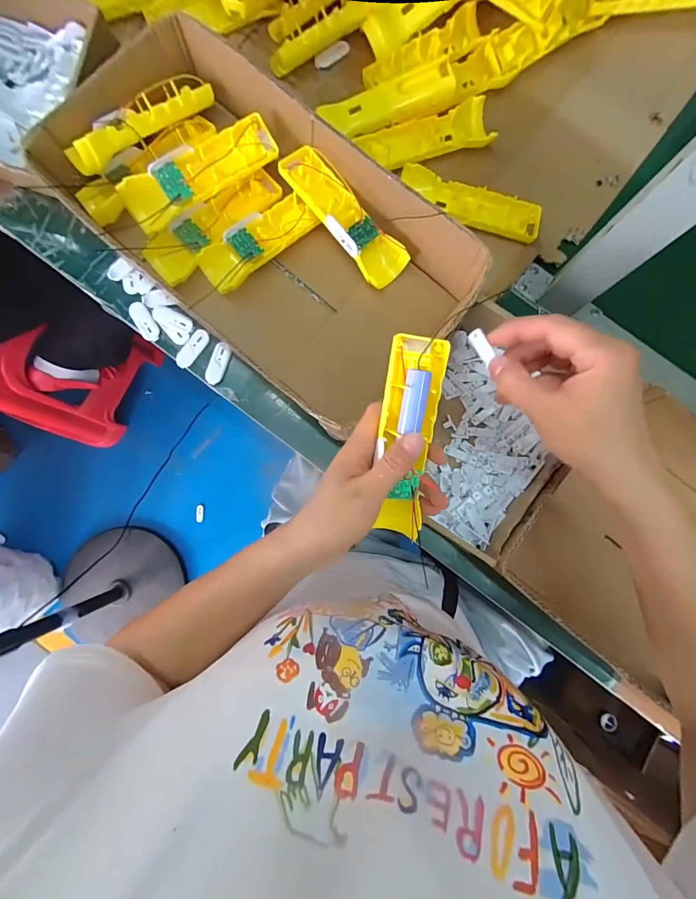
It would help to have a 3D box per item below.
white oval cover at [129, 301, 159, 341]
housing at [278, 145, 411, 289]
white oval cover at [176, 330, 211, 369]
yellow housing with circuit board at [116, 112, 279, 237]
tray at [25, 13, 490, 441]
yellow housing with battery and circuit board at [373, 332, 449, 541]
[{"bbox_3d":[-0.240,-0.151,0.438,0.022,0.004,0.052,-34,86,-2],"label":"white oval cover"},{"bbox_3d":[-0.006,-0.251,0.400,0.049,0.028,0.166,-41,86,-3],"label":"housing"},{"bbox_3d":[-0.183,-0.118,0.438,0.021,0.005,0.050,39,86,3],"label":"white oval cover"},{"bbox_3d":[-0.154,-0.286,0.392,0.170,0.033,0.051,-34,86,-2],"label":"yellow housing with circuit board"},{"bbox_3d":[-0.093,-0.240,0.400,0.410,0.078,0.229,40,86,3],"label":"tray"},{"bbox_3d":[0.048,-0.004,0.297,0.046,0.030,0.164,3,107,1],"label":"yellow housing with battery and circuit board"}]

